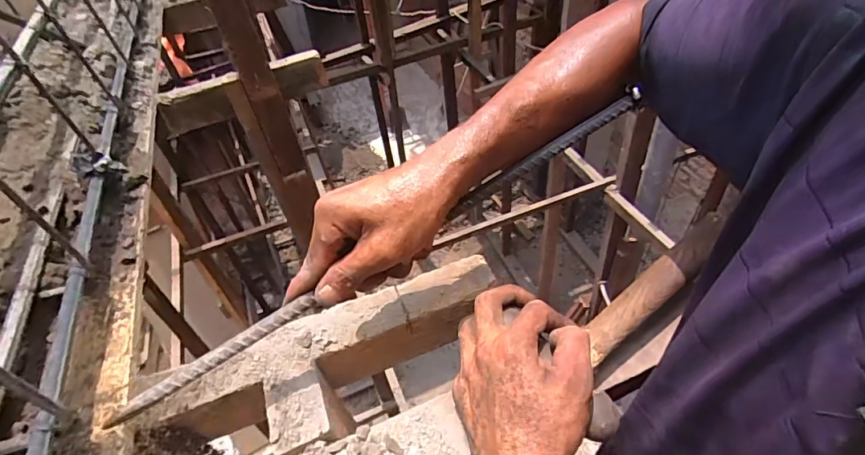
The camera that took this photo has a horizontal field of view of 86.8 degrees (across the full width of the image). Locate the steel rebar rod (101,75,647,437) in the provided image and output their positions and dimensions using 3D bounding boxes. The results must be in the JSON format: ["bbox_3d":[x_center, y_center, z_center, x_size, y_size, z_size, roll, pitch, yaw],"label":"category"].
[{"bbox_3d":[-0.030,0.015,0.357,0.467,0.011,0.012,-32,49,-7],"label":"steel rebar rod"}]

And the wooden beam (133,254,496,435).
[{"bbox_3d":[-0.096,0.115,0.433,0.332,0.057,0.054,-19,46,-11],"label":"wooden beam"}]

